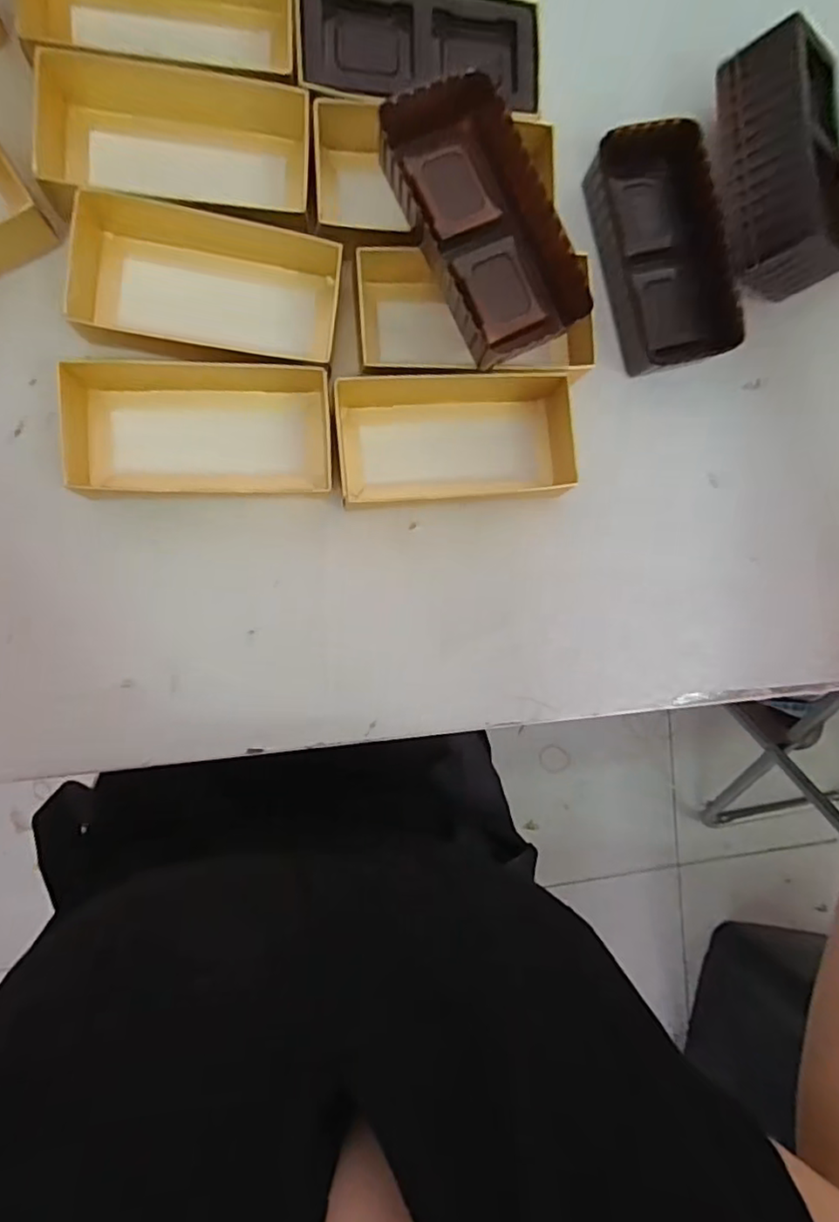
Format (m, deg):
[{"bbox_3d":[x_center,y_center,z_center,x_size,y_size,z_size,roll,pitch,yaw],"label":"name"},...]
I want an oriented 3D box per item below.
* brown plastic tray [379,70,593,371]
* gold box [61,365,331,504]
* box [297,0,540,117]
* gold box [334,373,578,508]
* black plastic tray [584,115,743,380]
[{"bbox_3d":[0.028,-0.173,0.276,0.054,0.022,0.111,-30,95,-7],"label":"brown plastic tray"},{"bbox_3d":[-0.104,-0.087,0.295,0.119,0.031,0.061,-3,93,-9],"label":"gold box"},{"bbox_3d":[-0.001,-0.264,0.297,0.111,0.032,0.050,0,93,-10],"label":"box"},{"bbox_3d":[0.017,-0.089,0.308,0.112,0.028,0.066,-4,93,-9],"label":"gold box"},{"bbox_3d":[0.126,-0.186,0.322,0.055,0.032,0.114,-16,95,-9],"label":"black plastic tray"}]

